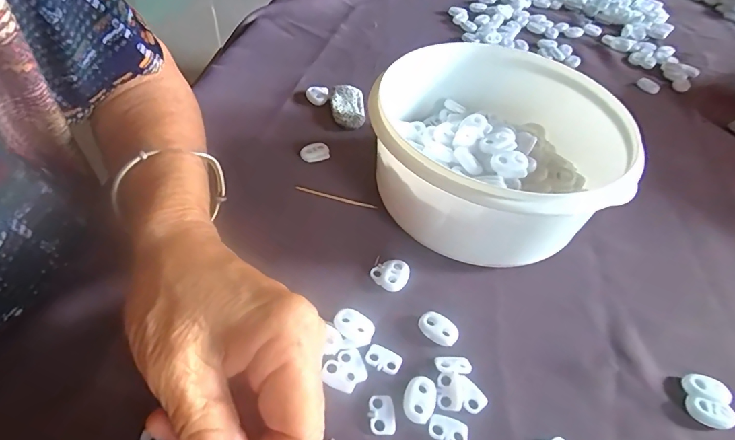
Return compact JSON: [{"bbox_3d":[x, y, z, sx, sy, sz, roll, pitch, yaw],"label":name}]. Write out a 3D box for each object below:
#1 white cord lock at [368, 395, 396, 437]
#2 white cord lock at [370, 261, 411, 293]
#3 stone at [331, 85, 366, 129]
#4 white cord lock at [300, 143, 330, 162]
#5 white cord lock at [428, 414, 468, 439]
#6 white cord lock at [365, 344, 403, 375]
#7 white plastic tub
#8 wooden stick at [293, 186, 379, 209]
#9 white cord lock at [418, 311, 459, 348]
[{"bbox_3d":[0.007,0.094,0.209,0.013,0.004,0.019,2,49,-5],"label":"white cord lock"},{"bbox_3d":[0.015,0.033,0.263,0.021,0.008,0.019,32,53,20],"label":"white cord lock"},{"bbox_3d":[-0.016,-0.096,0.367,0.028,0.015,0.042,2,49,-5],"label":"stone"},{"bbox_3d":[-0.040,-0.051,0.330,0.022,0.008,0.014,-10,51,-15],"label":"white cord lock"},{"bbox_3d":[0.039,0.100,0.206,0.019,0.004,0.012,17,49,8],"label":"white cord lock"},{"bbox_3d":[0.009,0.073,0.227,0.019,0.004,0.012,25,51,15],"label":"white cord lock"},{"bbox_3d":[0.082,-0.043,0.290,0.155,0.074,0.158,9,49,1],"label":"white plastic tub"},{"bbox_3d":[-0.023,-0.017,0.304,0.059,0.004,0.004,16,49,8],"label":"wooden stick"},{"bbox_3d":[0.040,0.061,0.241,0.022,0.005,0.014,29,52,18],"label":"white cord lock"}]

